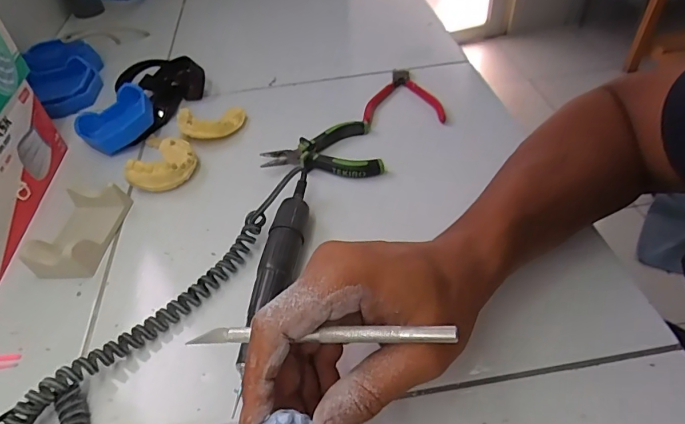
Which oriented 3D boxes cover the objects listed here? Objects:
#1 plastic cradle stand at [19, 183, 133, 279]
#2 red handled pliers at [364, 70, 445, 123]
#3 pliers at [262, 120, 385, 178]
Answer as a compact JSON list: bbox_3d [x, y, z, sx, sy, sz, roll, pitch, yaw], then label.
[{"bbox_3d":[-0.223,0.015,0.377,0.052,0.033,0.084,-2,45,3],"label":"plastic cradle stand"},{"bbox_3d":[0.066,-0.132,0.510,0.085,0.013,0.098,-3,45,2],"label":"red handled pliers"},{"bbox_3d":[-0.021,-0.055,0.440,0.109,0.017,0.073,-12,45,-6],"label":"pliers"}]

